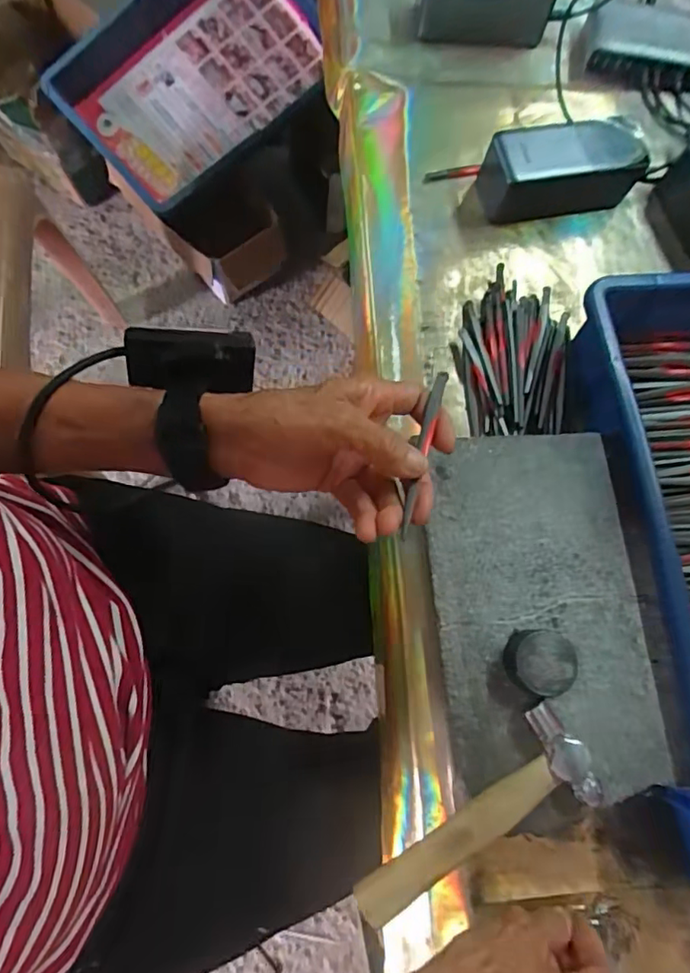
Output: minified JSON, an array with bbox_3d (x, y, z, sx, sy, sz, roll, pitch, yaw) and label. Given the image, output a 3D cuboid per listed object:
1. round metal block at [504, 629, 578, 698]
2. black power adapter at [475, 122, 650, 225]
[{"bbox_3d":[0.118,0.107,0.331,0.039,0.018,0.037,1,75,-4],"label":"round metal block"},{"bbox_3d":[0.184,-0.271,0.469,0.128,0.056,0.052,-9,74,-2],"label":"black power adapter"}]

